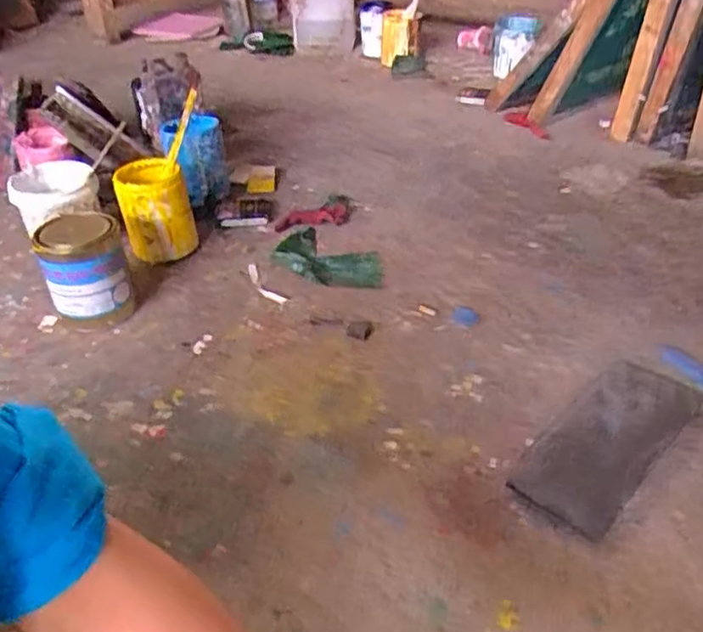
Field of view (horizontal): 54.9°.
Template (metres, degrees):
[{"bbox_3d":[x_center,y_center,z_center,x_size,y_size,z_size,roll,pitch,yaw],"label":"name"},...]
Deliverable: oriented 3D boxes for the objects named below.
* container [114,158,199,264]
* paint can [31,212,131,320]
[{"bbox_3d":[-0.303,-0.158,1.056,0.103,0.134,0.125,-12,36,-12],"label":"container"},{"bbox_3d":[-0.356,-0.054,0.913,0.110,0.132,0.100,-19,38,-21],"label":"paint can"}]

